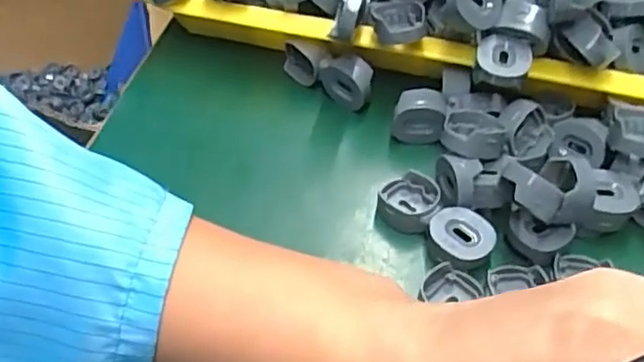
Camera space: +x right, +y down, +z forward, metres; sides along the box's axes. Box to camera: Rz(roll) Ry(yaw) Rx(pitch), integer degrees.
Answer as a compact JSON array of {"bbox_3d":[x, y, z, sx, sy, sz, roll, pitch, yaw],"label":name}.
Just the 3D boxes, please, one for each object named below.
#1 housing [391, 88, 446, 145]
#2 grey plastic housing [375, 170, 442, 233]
[{"bbox_3d":[0.048,-0.032,0.322,0.025,0.024,0.014,9,48,7],"label":"housing"},{"bbox_3d":[0.039,0.009,0.295,0.026,0.013,0.026,1,48,-1],"label":"grey plastic housing"}]

